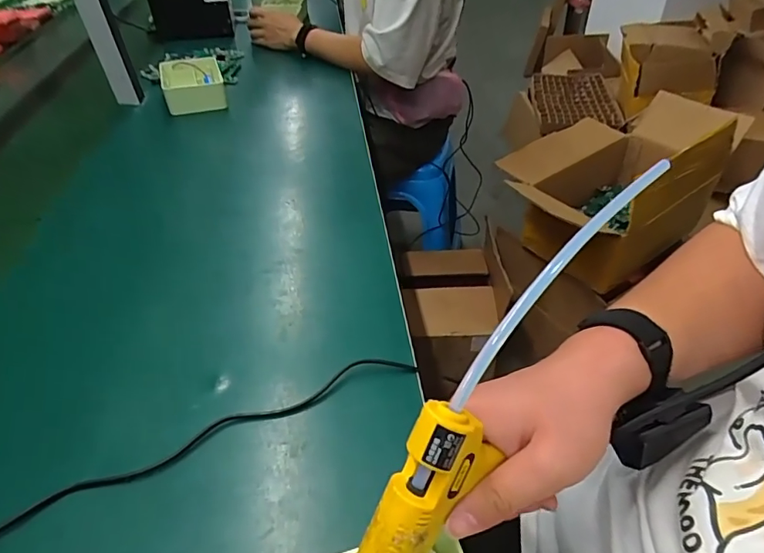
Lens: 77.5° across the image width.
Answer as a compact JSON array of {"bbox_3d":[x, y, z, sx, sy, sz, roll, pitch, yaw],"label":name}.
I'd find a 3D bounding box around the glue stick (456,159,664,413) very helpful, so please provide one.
[{"bbox_3d":[0.108,-0.008,0.280,0.211,0.017,0.010,-44,55,-15],"label":"glue stick"}]

